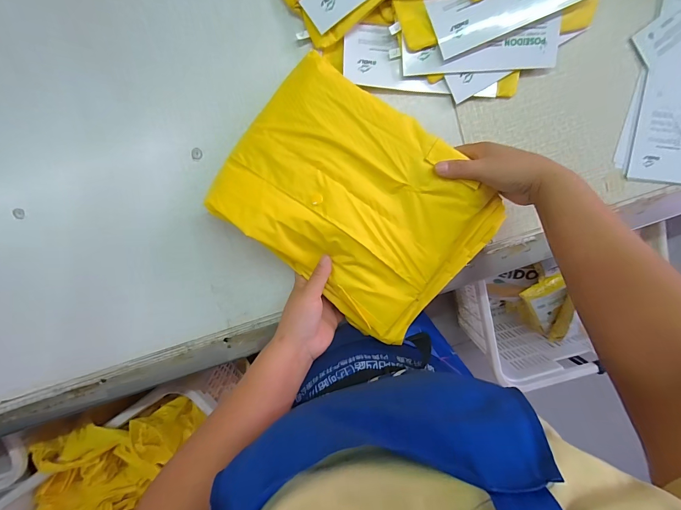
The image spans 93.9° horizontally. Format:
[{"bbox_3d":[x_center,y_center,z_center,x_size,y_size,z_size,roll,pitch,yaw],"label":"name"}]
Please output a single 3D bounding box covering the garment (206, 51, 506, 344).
[{"bbox_3d":[0.018,-0.061,0.381,0.302,0.045,0.219,39,94,-8],"label":"garment"}]

